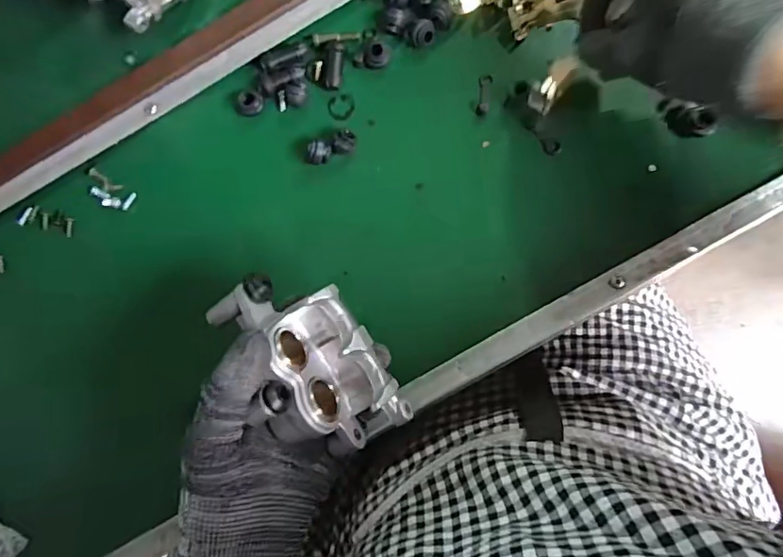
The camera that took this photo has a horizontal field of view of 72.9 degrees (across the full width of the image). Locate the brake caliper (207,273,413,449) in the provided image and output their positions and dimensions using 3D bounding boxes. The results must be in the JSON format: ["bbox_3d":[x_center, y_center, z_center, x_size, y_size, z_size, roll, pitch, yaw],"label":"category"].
[{"bbox_3d":[-0.043,0.042,0.290,0.063,0.051,0.112,-40,83,2],"label":"brake caliper"}]

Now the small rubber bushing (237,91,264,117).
[{"bbox_3d":[-0.098,-0.121,0.369,0.016,0.011,0.018,44,90,6],"label":"small rubber bushing"}]

